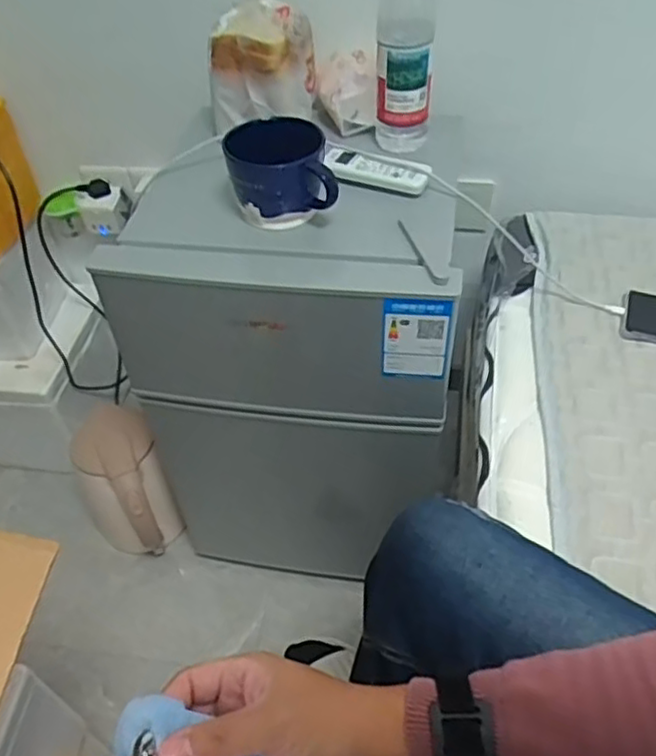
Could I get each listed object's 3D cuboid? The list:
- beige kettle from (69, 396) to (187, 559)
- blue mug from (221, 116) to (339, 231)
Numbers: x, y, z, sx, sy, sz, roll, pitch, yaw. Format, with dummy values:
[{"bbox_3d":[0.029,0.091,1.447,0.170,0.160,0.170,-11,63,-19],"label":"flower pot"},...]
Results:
[{"bbox_3d":[-0.327,0.177,1.089,0.137,0.221,0.216,-24,51,-18],"label":"beige kettle"},{"bbox_3d":[-0.047,-0.215,0.697,0.111,0.078,0.085,-2,47,1],"label":"blue mug"}]

